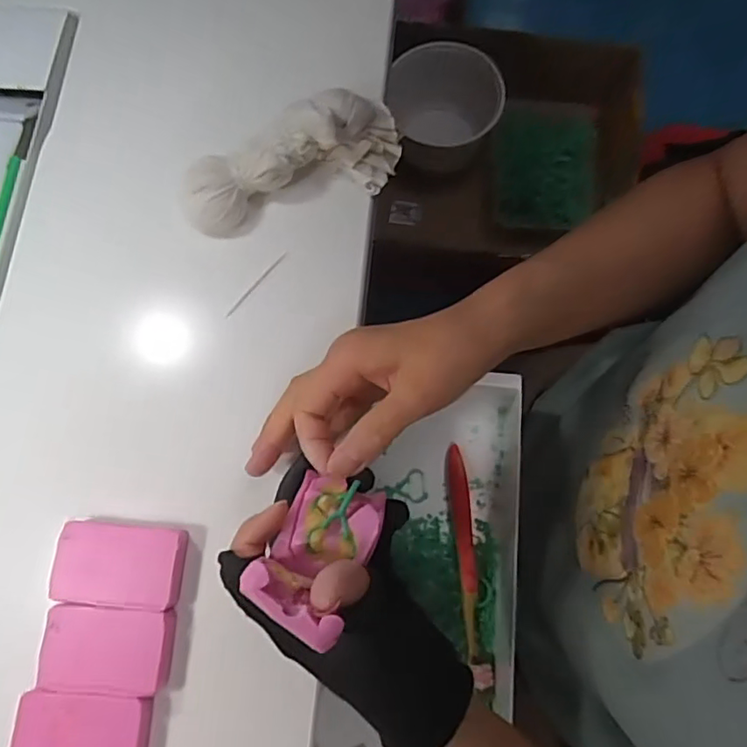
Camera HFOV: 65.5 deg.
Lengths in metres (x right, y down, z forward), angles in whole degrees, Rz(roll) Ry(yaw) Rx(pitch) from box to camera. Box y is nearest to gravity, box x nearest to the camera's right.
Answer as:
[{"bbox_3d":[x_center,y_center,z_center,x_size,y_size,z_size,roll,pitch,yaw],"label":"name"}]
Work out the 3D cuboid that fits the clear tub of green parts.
[{"bbox_3d":[0.197,-0.251,0.674,0.113,0.035,0.174,9,76,4],"label":"clear tub of green parts"}]

